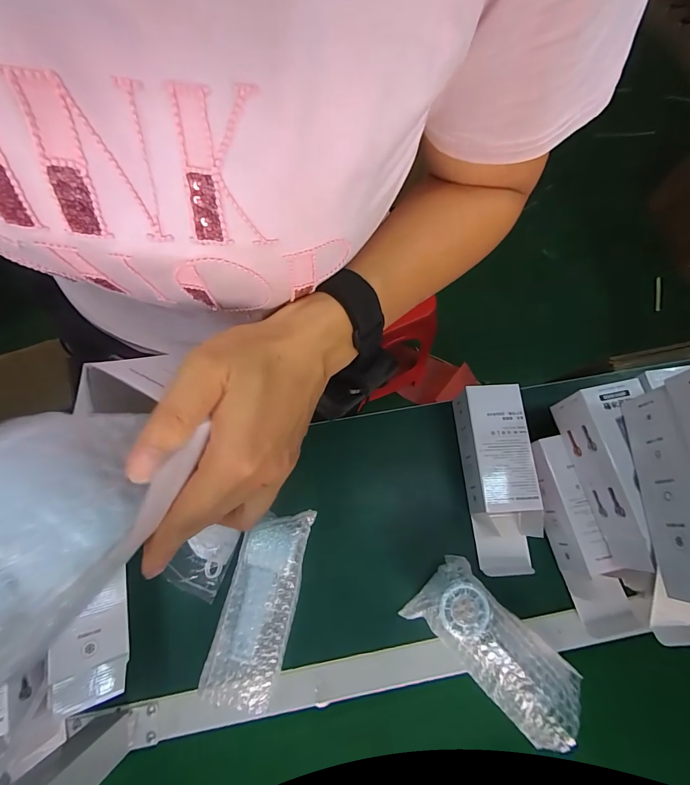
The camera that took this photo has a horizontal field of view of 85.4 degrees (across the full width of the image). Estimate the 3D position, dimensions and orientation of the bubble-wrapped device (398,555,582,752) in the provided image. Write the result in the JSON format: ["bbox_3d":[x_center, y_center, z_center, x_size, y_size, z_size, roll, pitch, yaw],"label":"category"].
[{"bbox_3d":[0.173,0.290,0.423,0.193,0.043,0.088,43,76,12],"label":"bubble-wrapped device"}]

